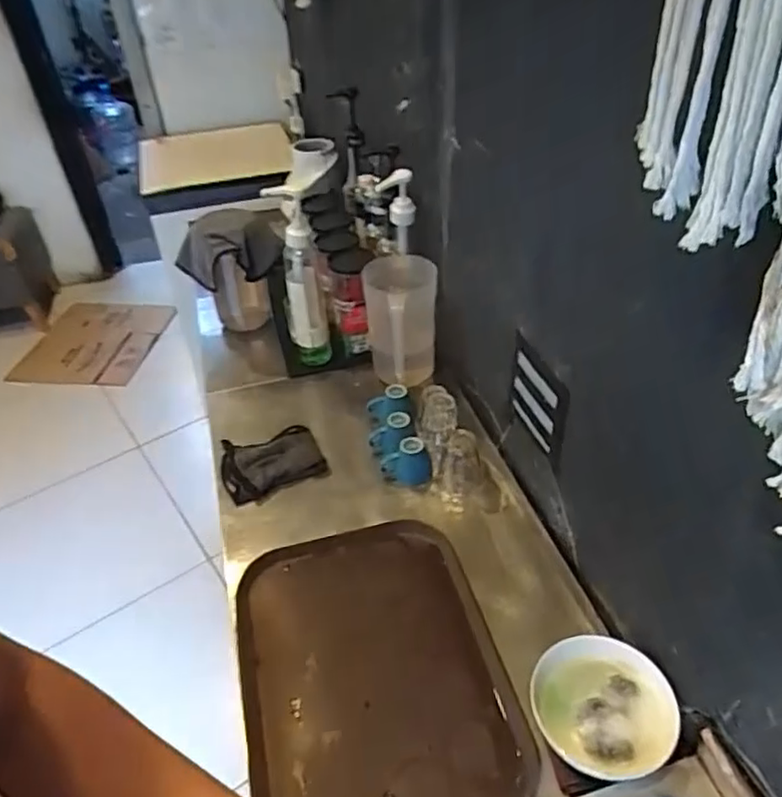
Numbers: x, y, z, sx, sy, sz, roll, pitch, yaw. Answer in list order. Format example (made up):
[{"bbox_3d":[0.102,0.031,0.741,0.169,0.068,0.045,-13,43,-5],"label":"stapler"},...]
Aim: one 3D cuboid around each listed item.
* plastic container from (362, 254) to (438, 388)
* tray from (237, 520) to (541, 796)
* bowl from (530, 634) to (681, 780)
[{"bbox_3d":[0.018,-0.141,1.169,0.124,0.216,0.123,-5,40,-1],"label":"plastic container"},{"bbox_3d":[-0.022,0.336,0.781,0.312,0.057,0.391,-12,41,-9],"label":"tray"},{"bbox_3d":[0.231,0.331,0.686,0.128,0.044,0.143,-16,41,-13],"label":"bowl"}]

